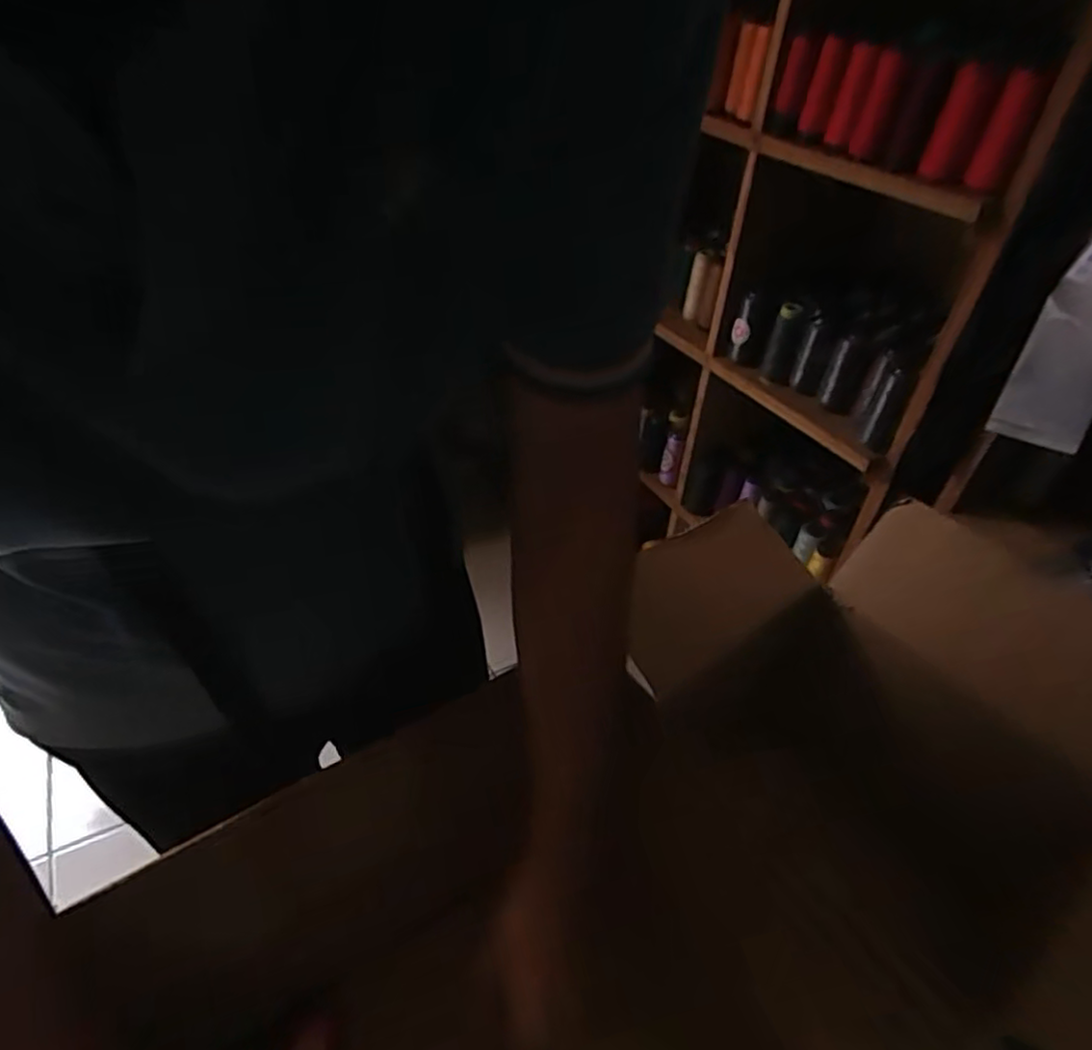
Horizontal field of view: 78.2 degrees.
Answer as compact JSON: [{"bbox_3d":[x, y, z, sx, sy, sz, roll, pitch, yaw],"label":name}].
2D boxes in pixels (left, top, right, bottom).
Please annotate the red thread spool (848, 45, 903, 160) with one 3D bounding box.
[{"bbox_3d":[0.359,-0.457,0.733,0.026,0.096,0.021,18,43,15],"label":"red thread spool"}]

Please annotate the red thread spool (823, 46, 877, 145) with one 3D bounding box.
[{"bbox_3d":[0.344,-0.486,0.761,0.028,0.092,0.026,14,43,12],"label":"red thread spool"}]

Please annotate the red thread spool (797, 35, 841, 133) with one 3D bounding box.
[{"bbox_3d":[0.318,-0.513,0.785,0.024,0.090,0.020,14,43,12],"label":"red thread spool"}]

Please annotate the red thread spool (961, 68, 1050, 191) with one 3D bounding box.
[{"bbox_3d":[0.440,-0.376,0.645,0.026,0.096,0.031,4,42,1],"label":"red thread spool"}]

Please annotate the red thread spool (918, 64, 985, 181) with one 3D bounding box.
[{"bbox_3d":[0.413,-0.404,0.683,0.034,0.097,0.029,21,44,19],"label":"red thread spool"}]

